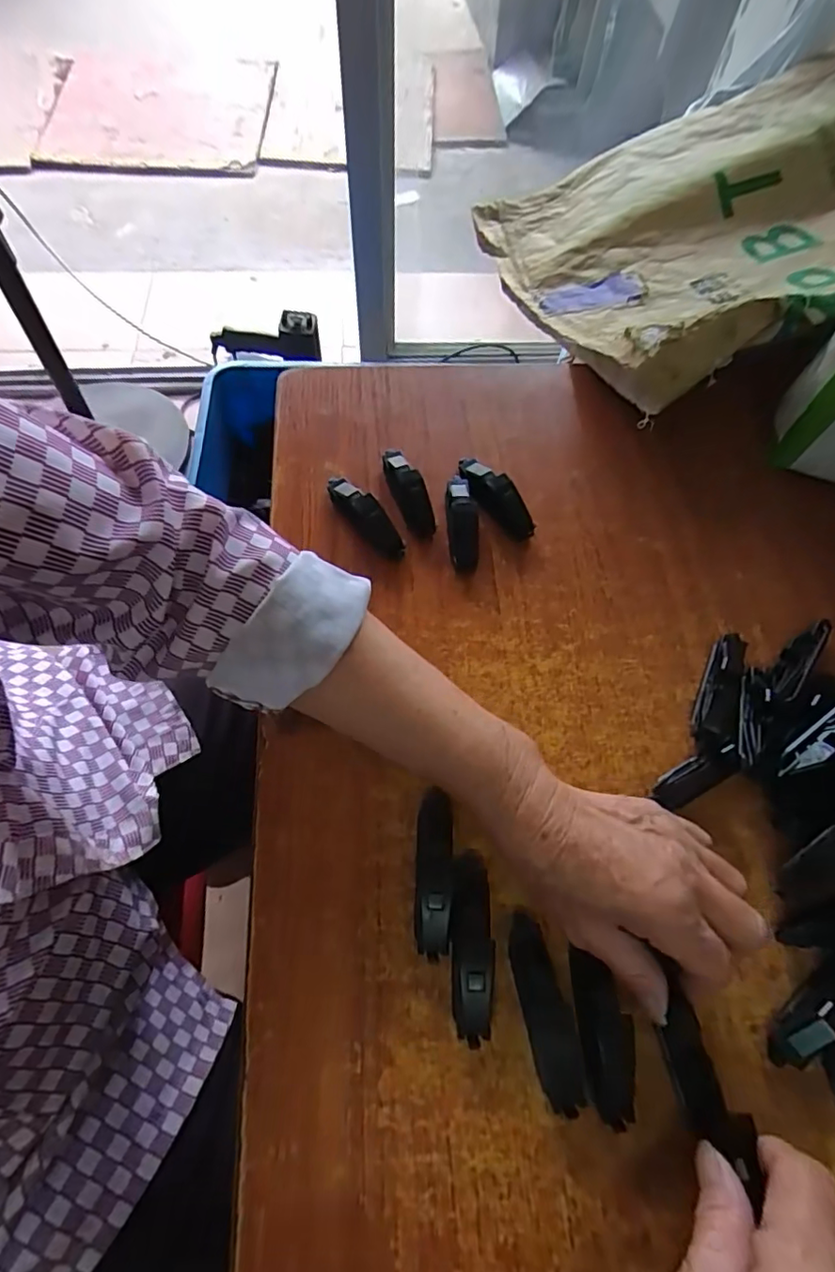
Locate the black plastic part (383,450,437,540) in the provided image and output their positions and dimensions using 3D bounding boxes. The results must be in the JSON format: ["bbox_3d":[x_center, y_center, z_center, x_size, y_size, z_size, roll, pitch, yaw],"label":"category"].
[{"bbox_3d":[-0.007,-0.108,0.395,0.019,0.020,0.076,-23,67,-11],"label":"black plastic part"}]

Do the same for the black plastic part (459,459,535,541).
[{"bbox_3d":[0.056,-0.104,0.400,0.021,0.021,0.078,-34,70,-16],"label":"black plastic part"}]

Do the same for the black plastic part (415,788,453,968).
[{"bbox_3d":[0.009,0.130,0.300,0.020,0.009,0.082,2,65,0],"label":"black plastic part"}]

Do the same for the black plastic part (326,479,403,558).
[{"bbox_3d":[-0.038,-0.086,0.386,0.018,0.023,0.078,-42,72,-18],"label":"black plastic part"}]

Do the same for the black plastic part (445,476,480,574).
[{"bbox_3d":[0.033,-0.084,0.390,0.023,0.025,0.074,-3,65,-2],"label":"black plastic part"}]

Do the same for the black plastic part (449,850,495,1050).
[{"bbox_3d":[0.029,0.159,0.284,0.022,0.009,0.085,0,65,-1],"label":"black plastic part"}]

